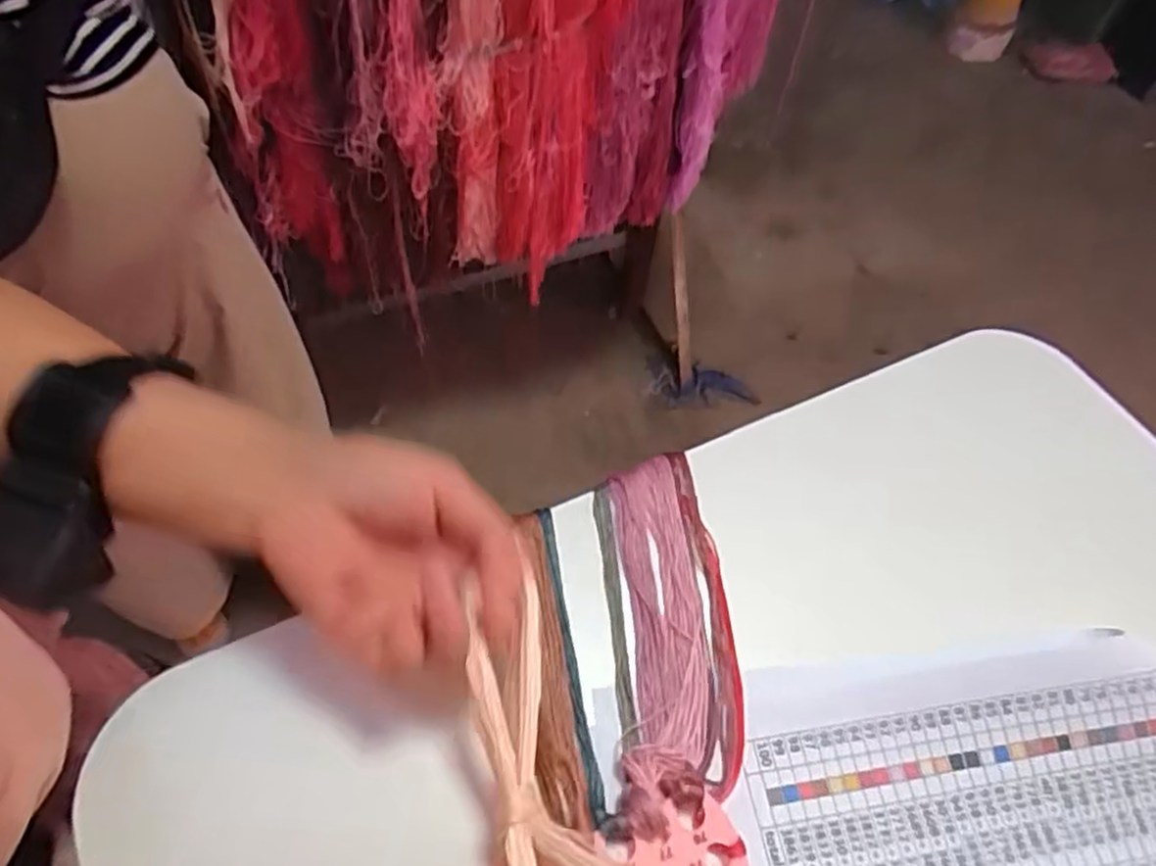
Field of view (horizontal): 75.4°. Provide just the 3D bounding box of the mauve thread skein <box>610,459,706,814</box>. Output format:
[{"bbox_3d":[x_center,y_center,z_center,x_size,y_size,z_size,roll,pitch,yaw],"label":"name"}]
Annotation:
[{"bbox_3d":[0.039,0.085,0.360,0.039,0.014,0.166,1,54,-3],"label":"mauve thread skein"}]

